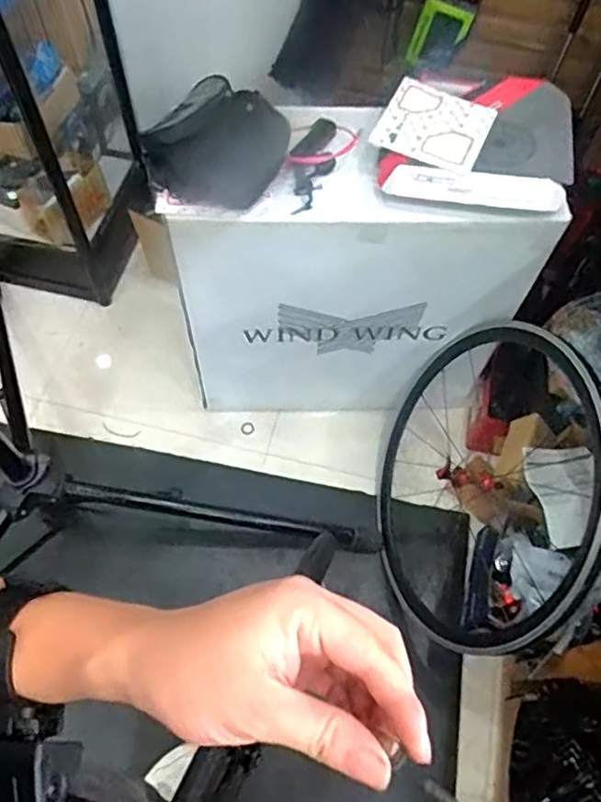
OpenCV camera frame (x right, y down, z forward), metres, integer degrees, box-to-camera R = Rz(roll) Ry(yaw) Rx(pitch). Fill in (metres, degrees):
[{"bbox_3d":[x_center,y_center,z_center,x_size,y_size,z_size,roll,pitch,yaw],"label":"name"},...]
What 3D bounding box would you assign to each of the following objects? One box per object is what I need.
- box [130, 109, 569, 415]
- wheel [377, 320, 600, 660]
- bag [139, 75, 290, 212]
[{"bbox_3d":[0.082,-0.246,1.324,0.678,0.658,0.260,1,62,-2],"label":"box"},{"bbox_3d":[0.363,0.151,1.259,0.142,0.702,0.687,13,64,-24],"label":"wheel"},{"bbox_3d":[-0.134,-0.414,0.998,0.228,0.093,0.198,12,62,4],"label":"bag"}]

